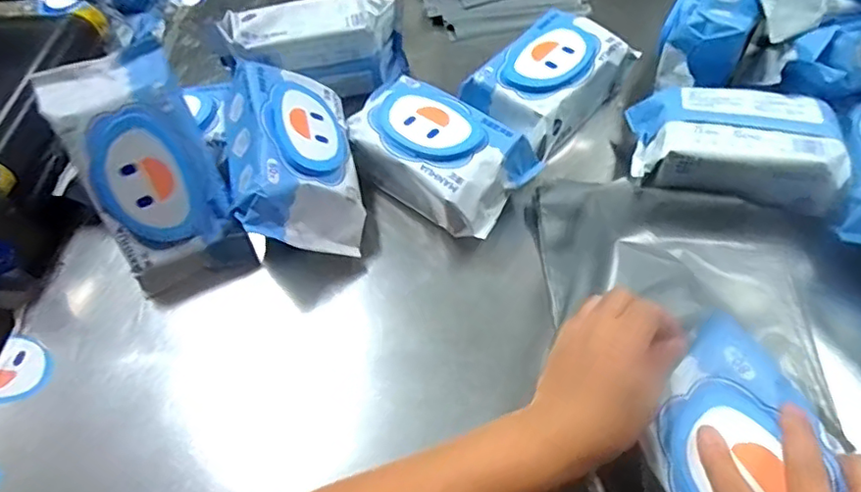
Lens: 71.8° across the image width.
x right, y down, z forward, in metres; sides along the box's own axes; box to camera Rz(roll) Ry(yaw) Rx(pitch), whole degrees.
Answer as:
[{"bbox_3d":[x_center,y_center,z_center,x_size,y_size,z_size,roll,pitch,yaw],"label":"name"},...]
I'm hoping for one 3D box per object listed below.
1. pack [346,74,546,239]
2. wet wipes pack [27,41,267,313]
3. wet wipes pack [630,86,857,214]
[{"bbox_3d":[0.007,-0.091,0.586,0.175,0.066,0.106,32,63,23],"label":"pack"},{"bbox_3d":[-0.240,-0.057,0.520,0.100,0.214,0.050,-26,16,-14],"label":"wet wipes pack"},{"bbox_3d":[0.283,-0.096,0.560,0.178,0.058,0.098,10,56,11],"label":"wet wipes pack"}]

